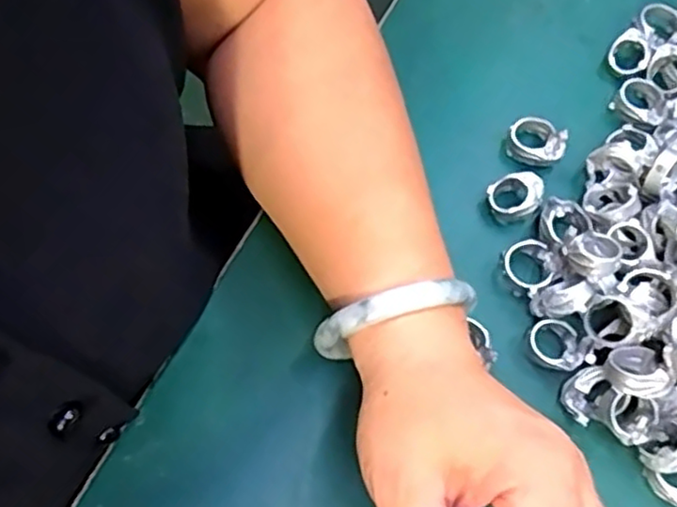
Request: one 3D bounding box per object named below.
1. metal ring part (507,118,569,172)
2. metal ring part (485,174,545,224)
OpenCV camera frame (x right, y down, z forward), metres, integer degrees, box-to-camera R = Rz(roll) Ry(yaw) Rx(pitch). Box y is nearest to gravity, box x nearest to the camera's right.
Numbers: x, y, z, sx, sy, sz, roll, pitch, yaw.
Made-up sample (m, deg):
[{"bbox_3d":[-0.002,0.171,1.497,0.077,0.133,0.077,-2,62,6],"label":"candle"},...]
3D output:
[{"bbox_3d":[0.105,-0.060,0.362,0.030,0.012,0.023,36,70,12],"label":"metal ring part"},{"bbox_3d":[0.090,-0.029,0.349,0.027,0.014,0.022,7,67,0],"label":"metal ring part"}]

